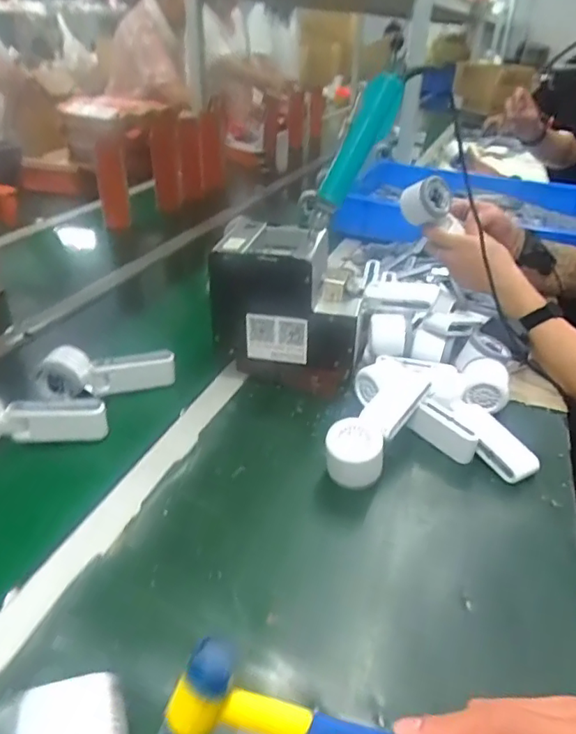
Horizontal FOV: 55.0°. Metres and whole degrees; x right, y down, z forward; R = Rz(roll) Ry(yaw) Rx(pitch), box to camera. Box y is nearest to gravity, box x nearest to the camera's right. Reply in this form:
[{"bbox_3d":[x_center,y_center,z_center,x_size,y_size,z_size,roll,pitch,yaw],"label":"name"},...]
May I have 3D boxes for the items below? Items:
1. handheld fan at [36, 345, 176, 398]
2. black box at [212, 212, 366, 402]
[{"bbox_3d":[-0.225,0.007,0.694,0.159,0.044,0.050,-3,32,-8],"label":"handheld fan"},{"bbox_3d":[0.006,-0.070,0.714,0.177,0.180,0.124,9,32,11],"label":"black box"}]

